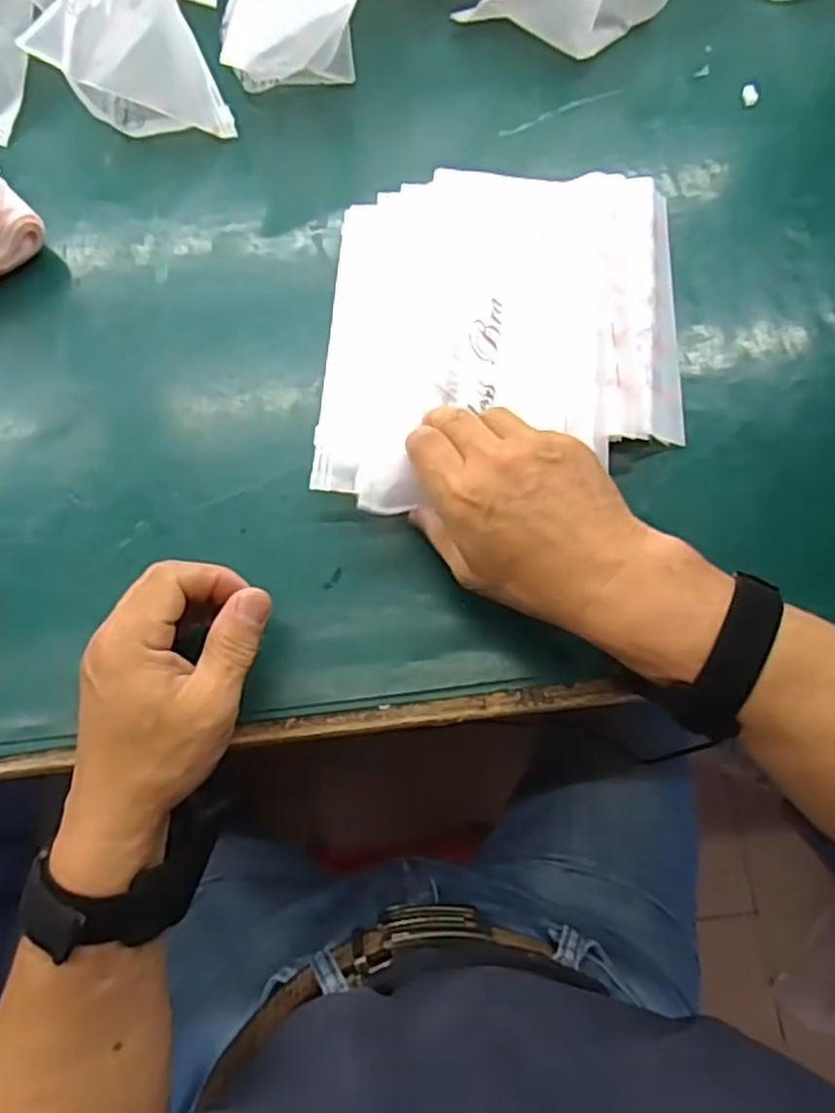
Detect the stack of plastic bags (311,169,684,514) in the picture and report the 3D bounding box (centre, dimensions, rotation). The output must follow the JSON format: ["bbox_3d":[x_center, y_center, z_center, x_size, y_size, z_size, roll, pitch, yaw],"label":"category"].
[{"bbox_3d":[0.056,-0.141,0.451,0.216,0.030,0.249,4,73,0],"label":"stack of plastic bags"}]

